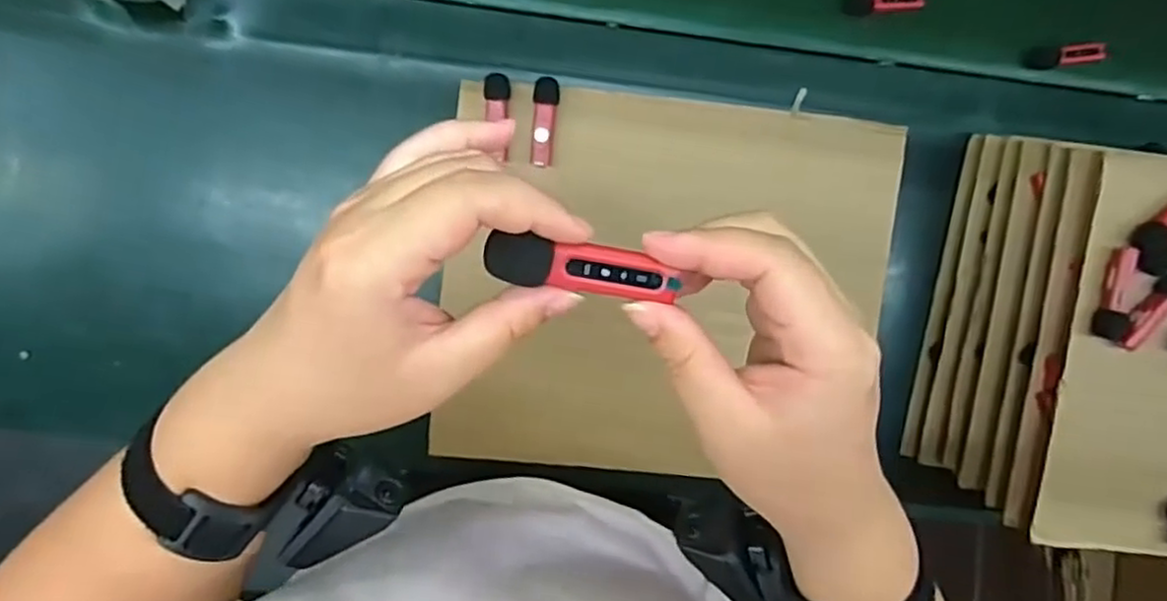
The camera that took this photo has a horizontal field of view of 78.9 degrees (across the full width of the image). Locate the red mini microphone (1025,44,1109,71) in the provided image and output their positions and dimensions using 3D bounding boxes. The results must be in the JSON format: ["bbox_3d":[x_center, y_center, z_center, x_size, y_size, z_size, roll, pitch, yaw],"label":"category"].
[{"bbox_3d":[0.432,-0.219,0.634,0.066,0.014,0.020,-1,92,12],"label":"red mini microphone"}]

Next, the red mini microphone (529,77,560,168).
[{"bbox_3d":[-0.031,-0.136,0.537,0.018,0.008,0.065,9,92,-4],"label":"red mini microphone"}]

